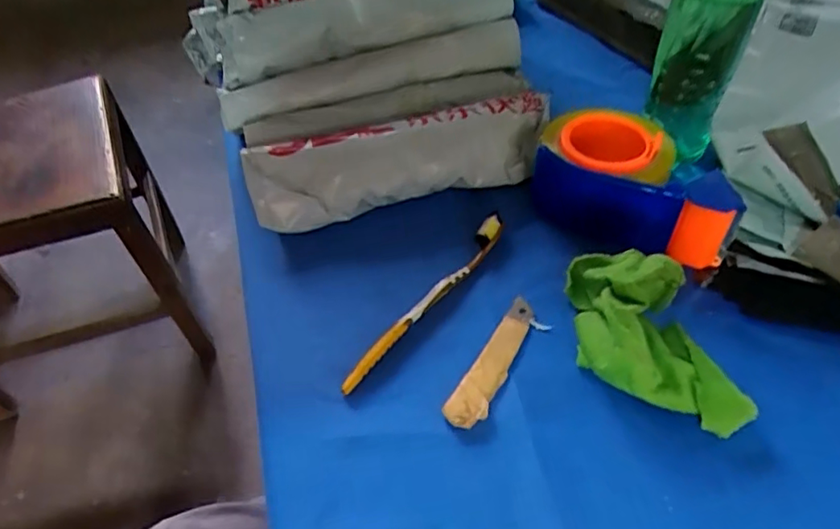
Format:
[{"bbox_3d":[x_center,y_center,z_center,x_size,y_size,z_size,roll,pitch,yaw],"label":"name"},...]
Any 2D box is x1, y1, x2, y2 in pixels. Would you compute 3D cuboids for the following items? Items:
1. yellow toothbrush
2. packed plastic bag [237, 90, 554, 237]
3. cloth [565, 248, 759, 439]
[{"bbox_3d":[0.009,0.023,0.426,0.014,0.017,0.186,27,57,26],"label":"yellow toothbrush"},{"bbox_3d":[-0.011,-0.087,0.499,0.263,0.058,0.071,-12,48,-6],"label":"packed plastic bag"},{"bbox_3d":[0.145,0.043,0.380,0.076,0.054,0.140,-16,49,-9],"label":"cloth"}]

